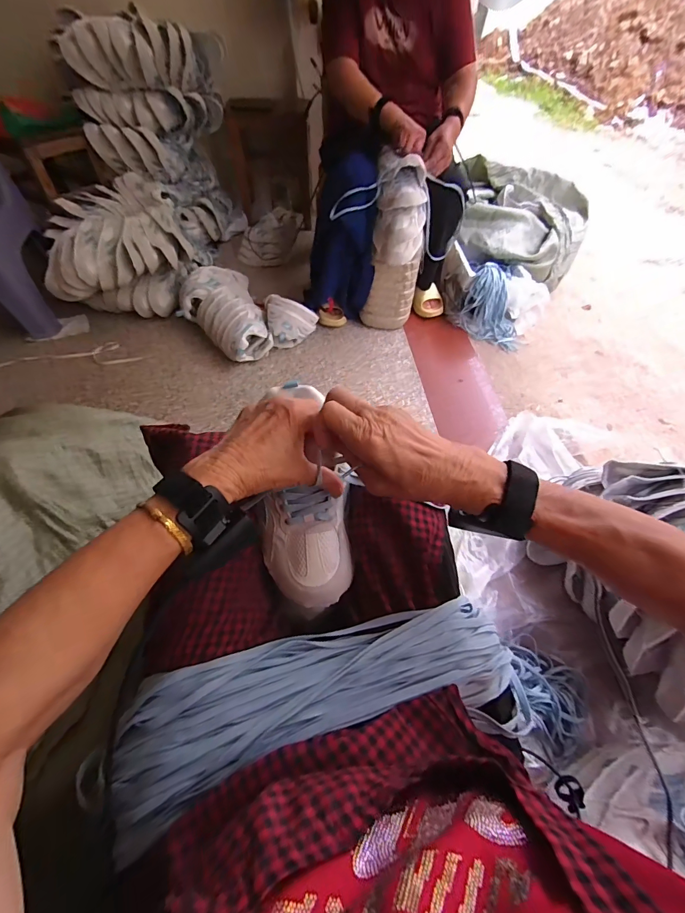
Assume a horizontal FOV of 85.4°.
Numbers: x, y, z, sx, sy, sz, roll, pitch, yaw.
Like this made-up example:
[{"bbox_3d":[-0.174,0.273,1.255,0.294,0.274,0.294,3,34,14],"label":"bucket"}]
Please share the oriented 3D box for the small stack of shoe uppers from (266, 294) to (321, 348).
[{"bbox_3d":[-0.168,-0.446,1.232,0.161,0.141,0.140,-15,56,-12],"label":"small stack of shoe uppers"}]

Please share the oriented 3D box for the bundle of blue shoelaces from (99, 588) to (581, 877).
[{"bbox_3d":[0.017,0.221,0.336,0.416,0.058,0.122,-8,55,-7],"label":"bundle of blue shoelaces"}]

